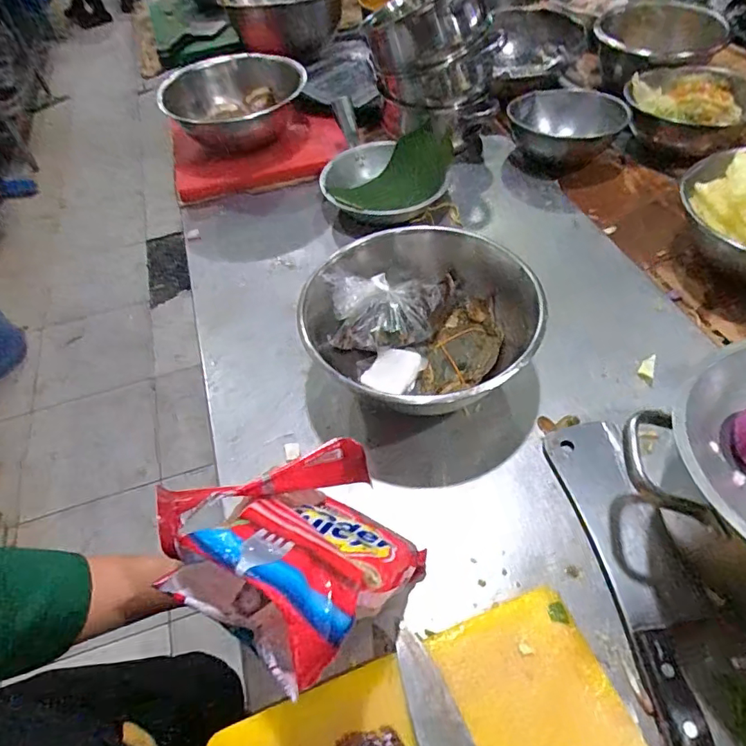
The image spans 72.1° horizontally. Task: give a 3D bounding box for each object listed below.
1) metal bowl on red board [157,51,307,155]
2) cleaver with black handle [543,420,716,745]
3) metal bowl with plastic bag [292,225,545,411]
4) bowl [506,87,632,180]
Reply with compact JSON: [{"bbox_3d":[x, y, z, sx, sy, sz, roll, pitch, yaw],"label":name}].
[{"bbox_3d":[-0.227,-0.456,0.860,0.223,0.080,0.229,-3,52,4],"label":"metal bowl on red board"},{"bbox_3d":[0.238,0.181,0.438,0.079,0.027,0.325,-8,52,0],"label":"cleaver with black handle"},{"bbox_3d":[0.049,-0.043,0.573,0.243,0.114,0.244,-3,52,4],"label":"metal bowl with plastic bag"},{"bbox_3d":[0.317,-0.406,0.858,0.191,0.065,0.156,16,56,18],"label":"bowl"}]

